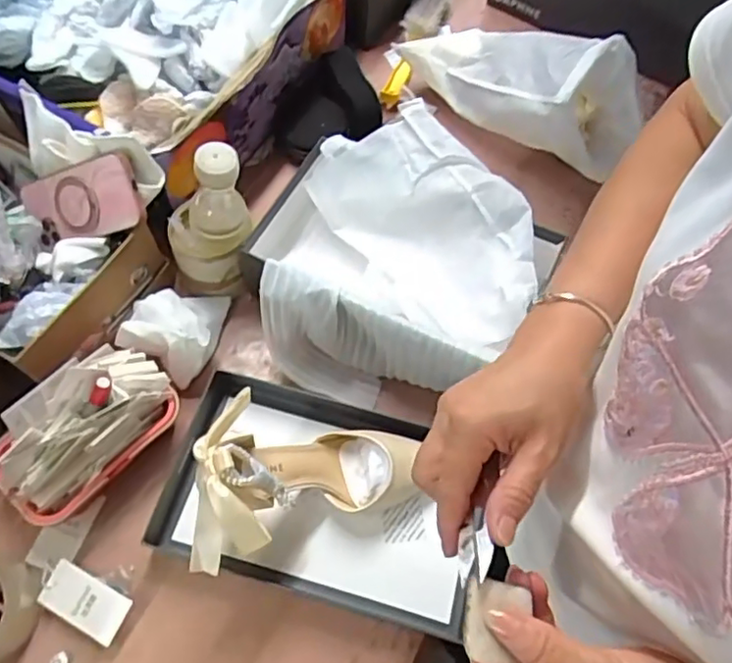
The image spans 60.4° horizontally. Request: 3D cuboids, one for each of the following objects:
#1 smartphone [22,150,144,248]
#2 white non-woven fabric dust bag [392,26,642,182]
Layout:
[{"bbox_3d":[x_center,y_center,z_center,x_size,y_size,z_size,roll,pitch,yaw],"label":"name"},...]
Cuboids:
[{"bbox_3d":[-0.287,-0.130,0.636,0.141,0.012,0.070,-10,105,22],"label":"smartphone"},{"bbox_3d":[0.181,-0.306,0.754,0.305,0.160,0.105,40,69,16],"label":"white non-woven fabric dust bag"}]

